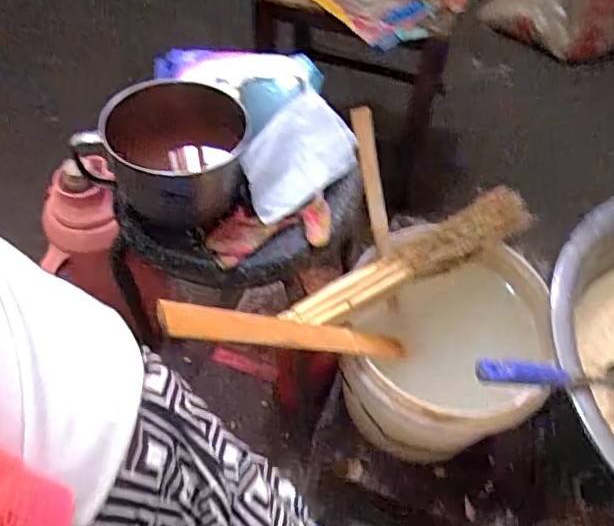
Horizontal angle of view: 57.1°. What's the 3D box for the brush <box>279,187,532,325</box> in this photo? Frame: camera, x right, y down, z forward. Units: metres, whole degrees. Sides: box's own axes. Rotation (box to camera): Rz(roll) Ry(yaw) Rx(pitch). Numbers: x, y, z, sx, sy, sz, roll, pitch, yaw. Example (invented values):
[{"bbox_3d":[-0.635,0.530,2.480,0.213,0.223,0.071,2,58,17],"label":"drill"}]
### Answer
[{"bbox_3d":[0.126,-0.003,0.654,0.337,0.034,0.060,-28,61,-20],"label":"brush"}]

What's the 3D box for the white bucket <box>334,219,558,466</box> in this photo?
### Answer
[{"bbox_3d":[0.166,0.113,0.719,0.220,0.238,0.221,1,56,-2],"label":"white bucket"}]

